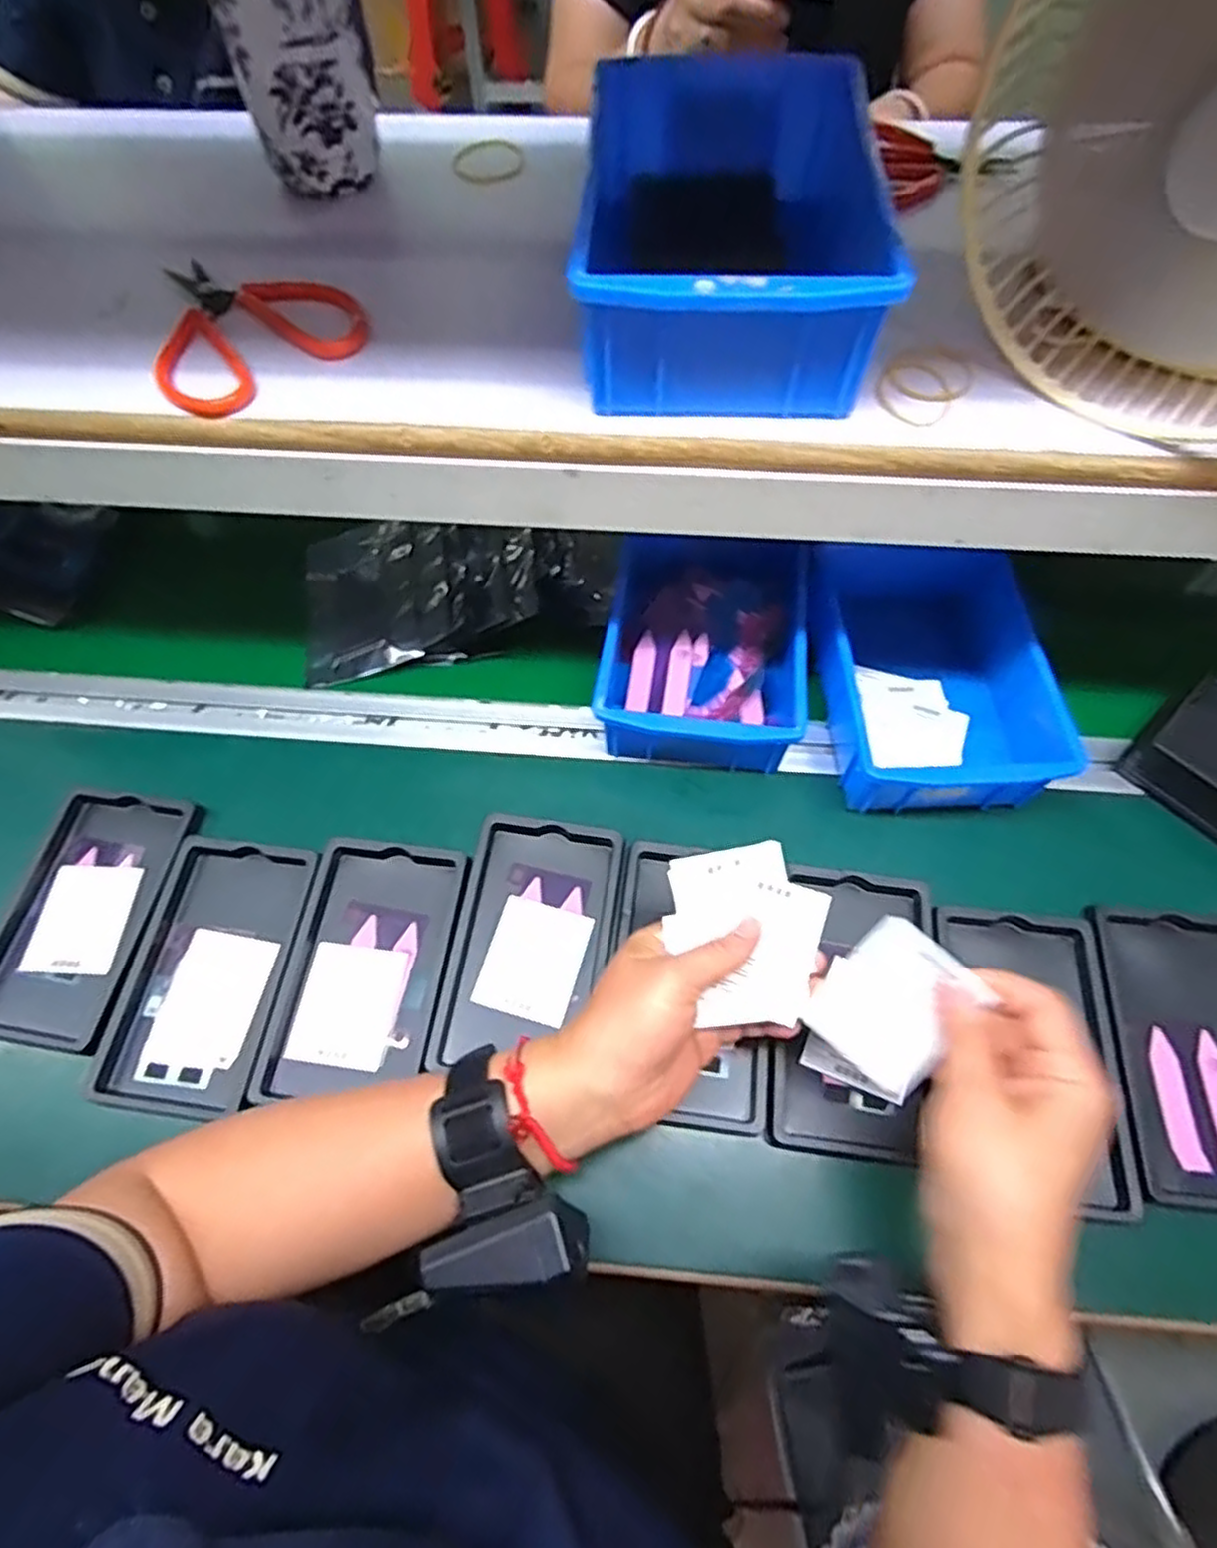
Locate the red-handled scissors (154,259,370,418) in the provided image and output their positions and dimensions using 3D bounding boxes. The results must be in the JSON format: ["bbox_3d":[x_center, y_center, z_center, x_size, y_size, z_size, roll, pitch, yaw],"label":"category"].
[{"bbox_3d":[-0.189,-0.227,0.375,0.100,0.012,0.103,-41,69,-19],"label":"red-handled scissors"}]

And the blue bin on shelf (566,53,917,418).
[{"bbox_3d":[0.053,-0.254,0.356,0.122,0.070,0.201,1,62,1],"label":"blue bin on shelf"}]

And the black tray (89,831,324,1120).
[{"bbox_3d":[-0.241,0.120,0.455,0.095,0.020,0.156,7,62,4],"label":"black tray"}]

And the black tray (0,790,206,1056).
[{"bbox_3d":[-0.332,0.088,0.474,0.092,0.016,0.158,9,62,5],"label":"black tray"}]

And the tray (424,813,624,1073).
[{"bbox_3d":[-0.048,0.103,0.457,0.092,0.022,0.150,9,62,6],"label":"tray"}]

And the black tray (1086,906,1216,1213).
[{"bbox_3d":[0.336,0.160,0.427,0.094,0.020,0.159,4,62,3],"label":"black tray"}]

